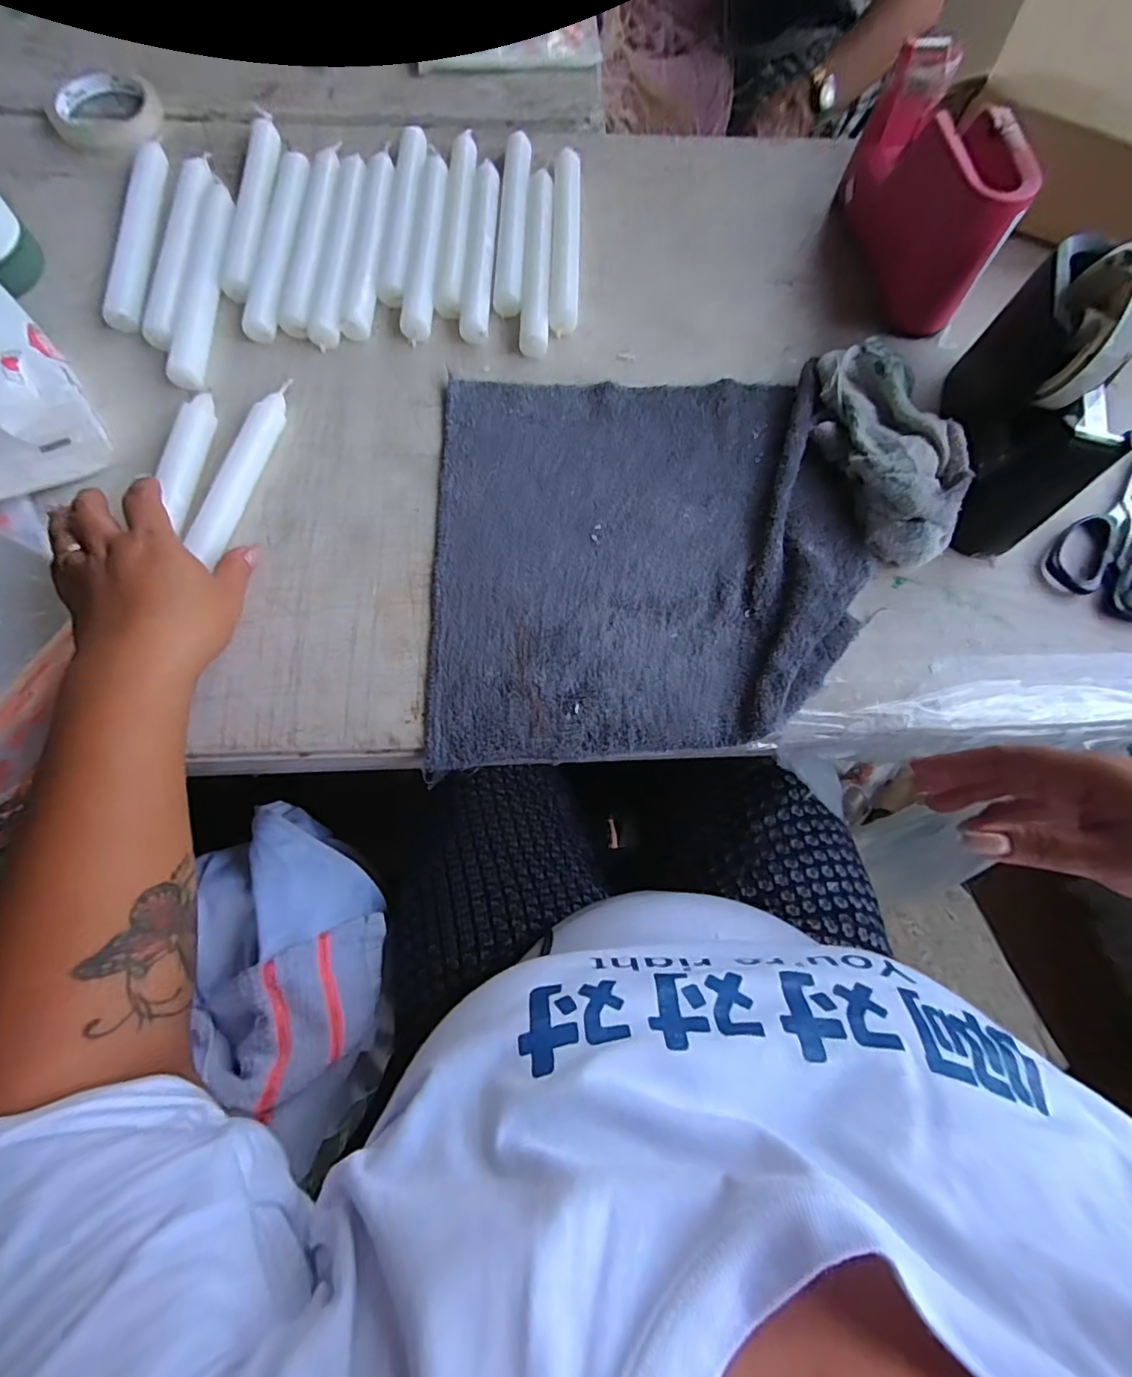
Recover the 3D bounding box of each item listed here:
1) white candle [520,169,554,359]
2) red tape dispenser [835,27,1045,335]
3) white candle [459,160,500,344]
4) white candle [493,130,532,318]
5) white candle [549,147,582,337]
[{"bbox_3d":[-0.022,-0.353,0.465,0.022,0.017,0.192,2,71,-1],"label":"white candle"},{"bbox_3d":[0.291,-0.395,0.453,0.059,0.098,0.182,-9,72,-5],"label":"red tape dispenser"},{"bbox_3d":[-0.069,-0.361,0.466,0.023,0.017,0.189,2,71,-1],"label":"white candle"},{"bbox_3d":[-0.044,-0.393,0.475,0.023,0.019,0.195,2,71,-1],"label":"white candle"},{"bbox_3d":[0.000,-0.371,0.465,0.023,0.019,0.184,1,71,-2],"label":"white candle"}]

